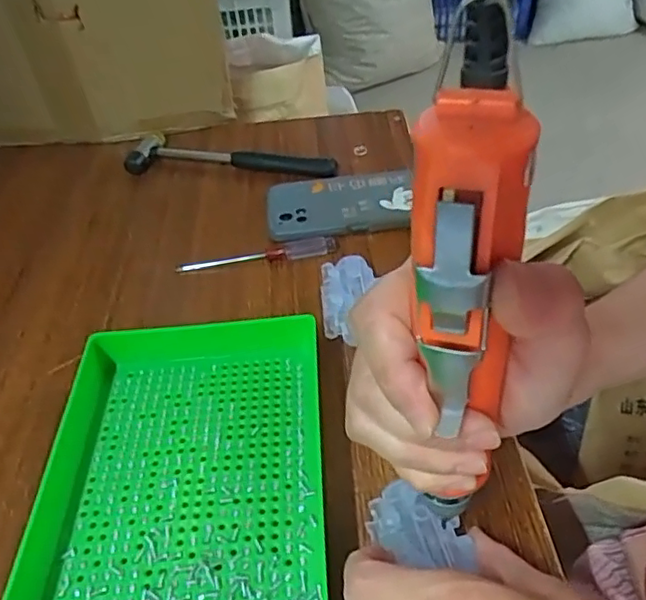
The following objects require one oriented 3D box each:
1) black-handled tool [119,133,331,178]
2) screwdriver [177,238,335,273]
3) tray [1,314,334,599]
[{"bbox_3d":[-0.090,-0.140,0.609,0.209,0.026,0.051,4,43,9],"label":"black-handled tool"},{"bbox_3d":[-0.054,-0.035,0.501,0.130,0.015,0.016,-11,43,-7],"label":"screwdriver"},{"bbox_3d":[-0.077,0.113,0.318,0.157,0.038,0.237,-3,43,1],"label":"tray"}]

